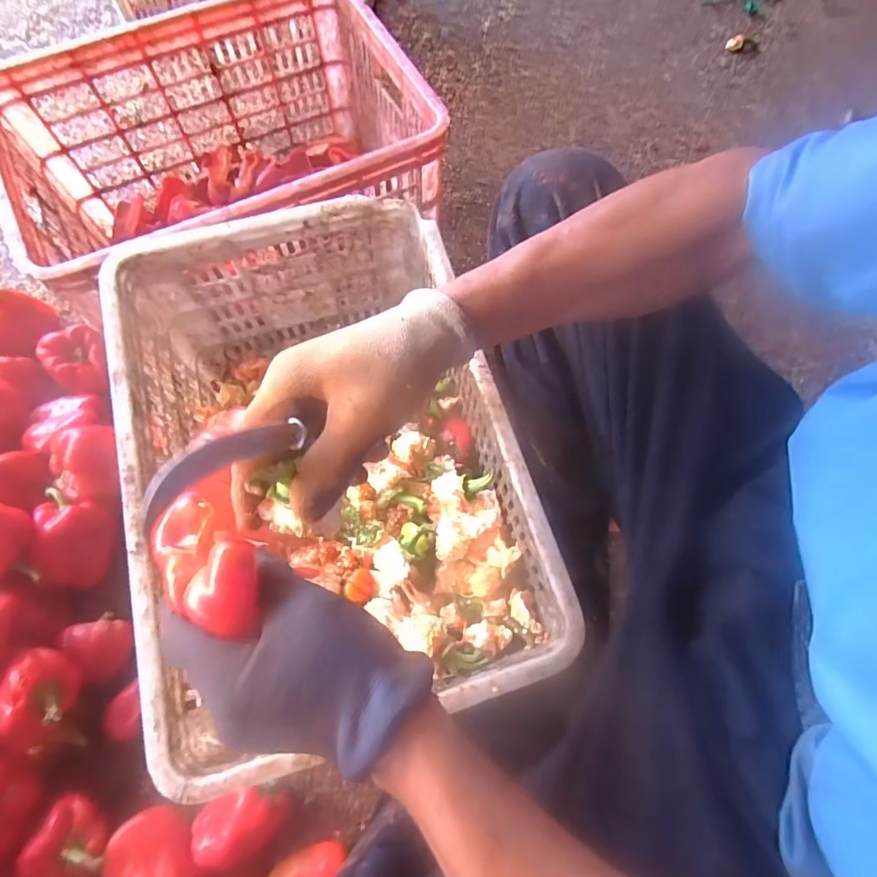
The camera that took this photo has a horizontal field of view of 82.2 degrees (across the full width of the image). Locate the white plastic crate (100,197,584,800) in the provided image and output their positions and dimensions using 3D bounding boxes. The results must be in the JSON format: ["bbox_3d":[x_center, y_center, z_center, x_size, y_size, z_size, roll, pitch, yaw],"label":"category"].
[{"bbox_3d":[-0.117,0.023,0.570,0.354,0.223,0.521,-14,71,-7],"label":"white plastic crate"}]

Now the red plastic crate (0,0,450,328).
[{"bbox_3d":[-0.280,-0.359,0.710,0.499,0.245,0.321,-25,73,-10],"label":"red plastic crate"}]

